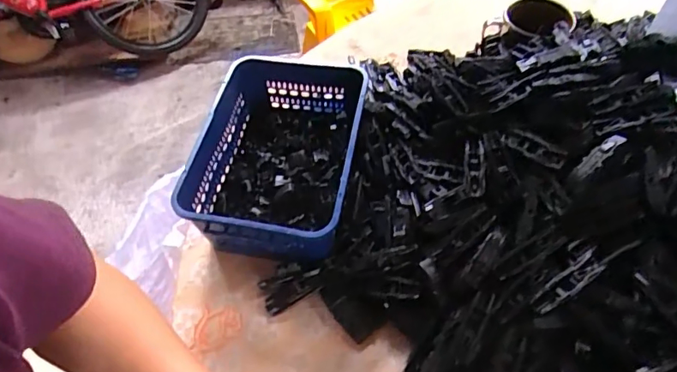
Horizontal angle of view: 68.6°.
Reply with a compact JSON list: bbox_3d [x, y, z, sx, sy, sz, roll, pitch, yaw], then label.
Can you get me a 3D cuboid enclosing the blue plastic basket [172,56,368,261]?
[{"bbox_3d":[-0.068,-0.034,0.599,0.177,0.086,0.254,5,54,7],"label":"blue plastic basket"}]

